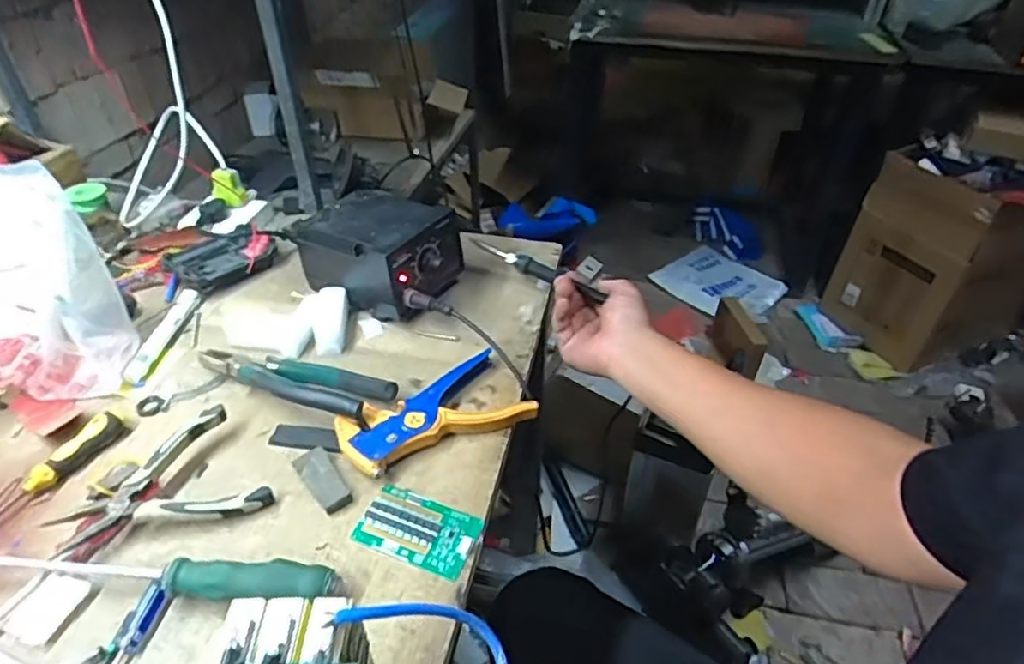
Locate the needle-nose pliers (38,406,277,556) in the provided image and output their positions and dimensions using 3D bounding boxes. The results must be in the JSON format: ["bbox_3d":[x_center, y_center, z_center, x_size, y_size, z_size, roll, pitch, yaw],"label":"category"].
[{"bbox_3d":[-0.273,0.127,0.489,0.138,0.031,0.101,-27,49,-29],"label":"needle-nose pliers"}]

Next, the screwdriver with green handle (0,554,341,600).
[{"bbox_3d":[-0.249,0.170,0.441,0.257,0.031,0.030,4,41,2],"label":"screwdriver with green handle"}]

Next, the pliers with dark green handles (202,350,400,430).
[{"bbox_3d":[-0.203,0.036,0.581,0.196,0.037,0.063,19,44,18],"label":"pliers with dark green handles"}]

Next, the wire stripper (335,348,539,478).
[{"bbox_3d":[-0.069,0.074,0.557,0.162,0.021,0.087,-22,47,-25],"label":"wire stripper"}]

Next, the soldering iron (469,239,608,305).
[{"bbox_3d":[0.025,-0.074,0.708,0.158,0.018,0.013,25,46,16],"label":"soldering iron"}]

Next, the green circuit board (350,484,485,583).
[{"bbox_3d":[-0.072,0.150,0.482,0.088,0.006,0.054,16,43,15],"label":"green circuit board"}]

